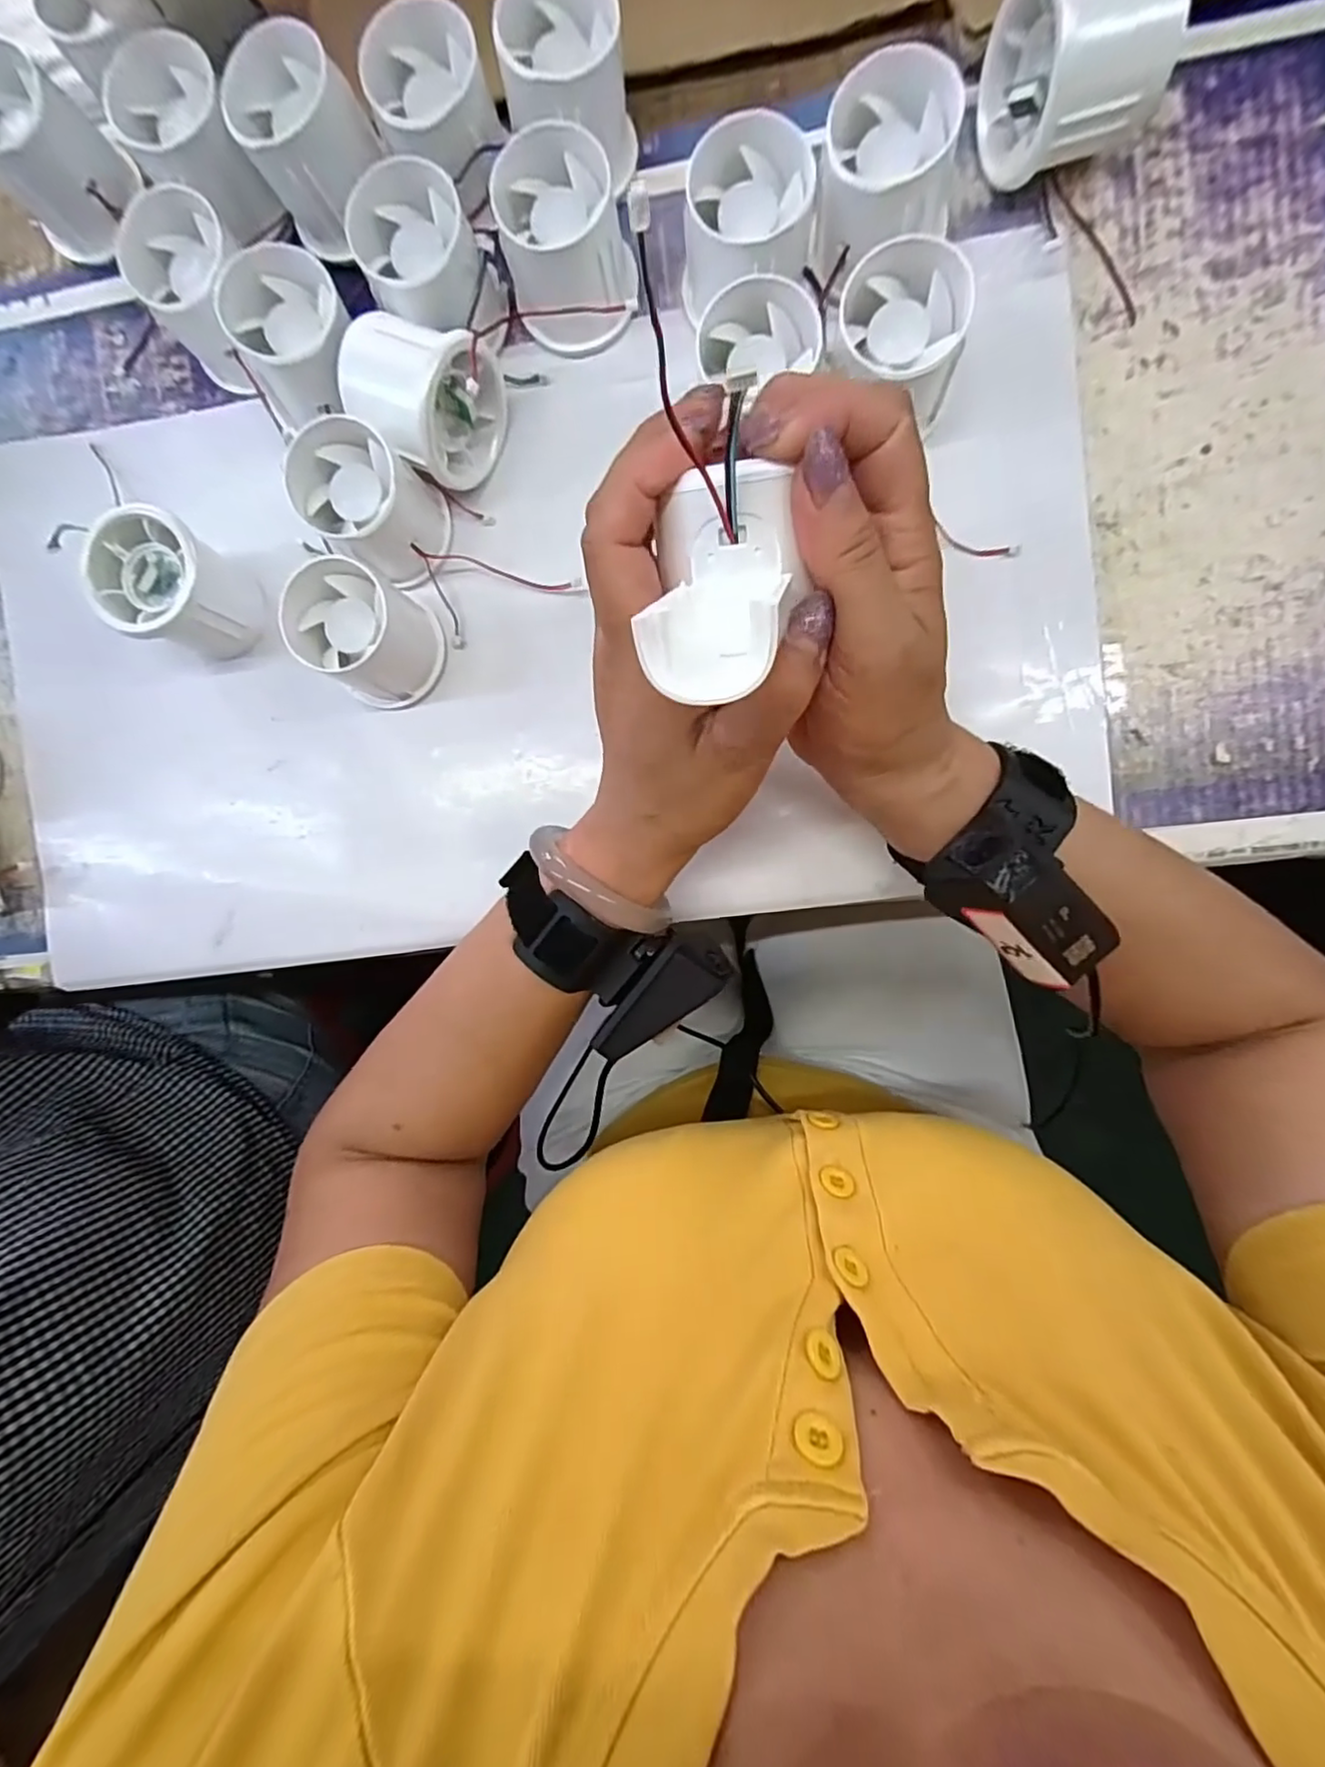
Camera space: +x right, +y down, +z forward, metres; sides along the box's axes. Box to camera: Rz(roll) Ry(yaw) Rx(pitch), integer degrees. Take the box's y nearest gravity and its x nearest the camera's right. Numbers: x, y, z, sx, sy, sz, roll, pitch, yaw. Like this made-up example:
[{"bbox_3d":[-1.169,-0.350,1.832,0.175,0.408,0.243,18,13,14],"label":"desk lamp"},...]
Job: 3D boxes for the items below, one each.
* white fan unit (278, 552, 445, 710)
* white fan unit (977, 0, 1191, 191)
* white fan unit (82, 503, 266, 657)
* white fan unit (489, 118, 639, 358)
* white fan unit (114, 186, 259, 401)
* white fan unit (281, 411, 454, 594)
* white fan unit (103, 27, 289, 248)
[{"bbox_3d":[-0.141,-0.118,0.301,0.053,0.050,0.055,0,93,6],"label":"white fan unit"},{"bbox_3d":[0.165,-0.325,0.250,0.051,0.058,0.057,-18,91,6],"label":"white fan unit"},{"bbox_3d":[-0.234,-0.143,0.308,0.059,0.050,0.054,0,93,6],"label":"white fan unit"},{"bbox_3d":[-0.044,-0.284,0.281,0.053,0.044,0.058,-19,91,6],"label":"white fan unit"},{"bbox_3d":[-0.212,-0.276,0.298,0.050,0.050,0.054,-11,92,6],"label":"white fan unit"},{"bbox_3d":[-0.135,-0.177,0.294,0.056,0.049,0.051,0,93,6],"label":"white fan unit"},{"bbox_3d":[-0.213,-0.335,0.287,0.048,0.041,0.057,-21,91,6],"label":"white fan unit"}]

